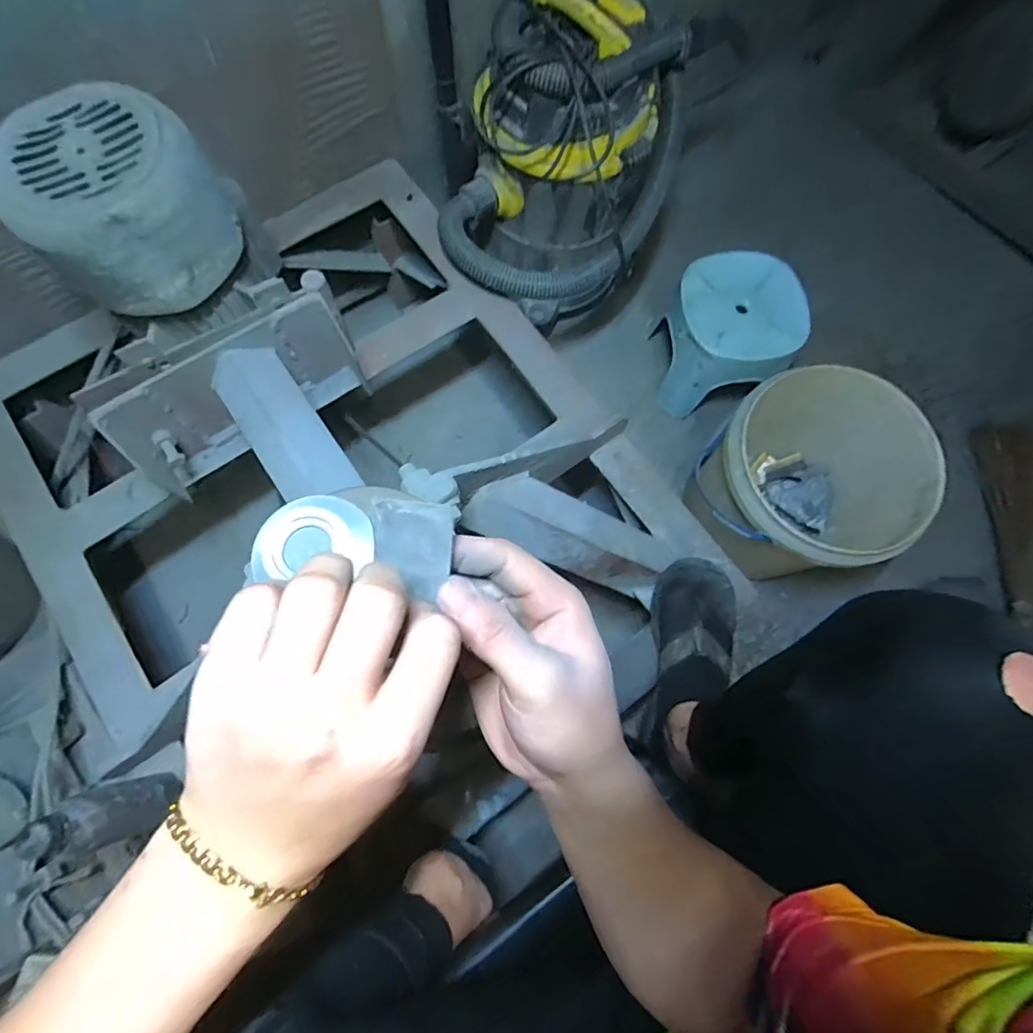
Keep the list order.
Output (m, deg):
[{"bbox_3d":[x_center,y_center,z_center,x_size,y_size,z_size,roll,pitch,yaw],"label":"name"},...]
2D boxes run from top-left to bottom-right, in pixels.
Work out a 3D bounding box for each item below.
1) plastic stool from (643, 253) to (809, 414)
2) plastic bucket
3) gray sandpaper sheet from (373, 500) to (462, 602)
[{"bbox_3d":[0.388,-0.329,0.990,0.216,0.205,0.208,-4,74,-3],"label":"plastic stool"},{"bbox_3d":[0.424,-0.035,0.858,0.264,0.303,0.270,0,74,-2],"label":"plastic bucket"},{"bbox_3d":[-0.043,0.014,0.230,0.034,0.004,0.040,4,101,3],"label":"gray sandpaper sheet"}]

